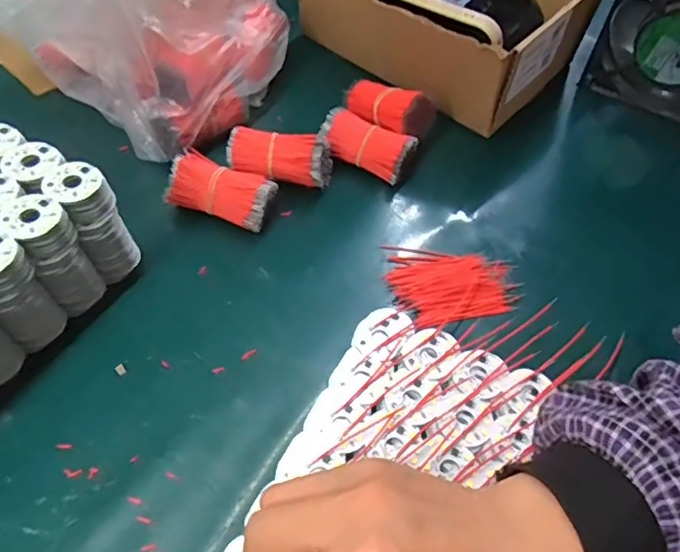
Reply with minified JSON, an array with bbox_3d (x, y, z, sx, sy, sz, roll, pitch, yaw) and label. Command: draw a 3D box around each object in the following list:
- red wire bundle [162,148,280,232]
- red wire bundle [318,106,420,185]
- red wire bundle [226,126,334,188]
[{"bbox_3d":[-0.083,-0.060,0.411,0.072,0.039,0.031,13,54,5],"label":"red wire bundle"},{"bbox_3d":[0.020,-0.099,0.449,0.072,0.031,0.038,29,57,16],"label":"red wire bundle"},{"bbox_3d":[-0.045,-0.085,0.434,0.074,0.037,0.033,9,53,2],"label":"red wire bundle"}]

